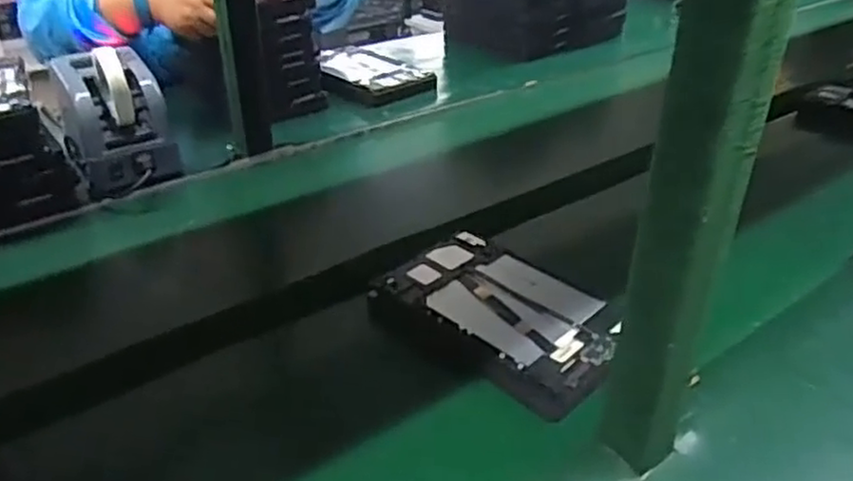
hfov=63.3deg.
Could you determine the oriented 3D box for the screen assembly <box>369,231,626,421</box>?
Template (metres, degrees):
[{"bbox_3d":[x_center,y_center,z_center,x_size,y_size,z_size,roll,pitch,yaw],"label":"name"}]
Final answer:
[{"bbox_3d":[0.078,0.077,0.686,0.241,0.037,0.151,29,44,35],"label":"screen assembly"}]

